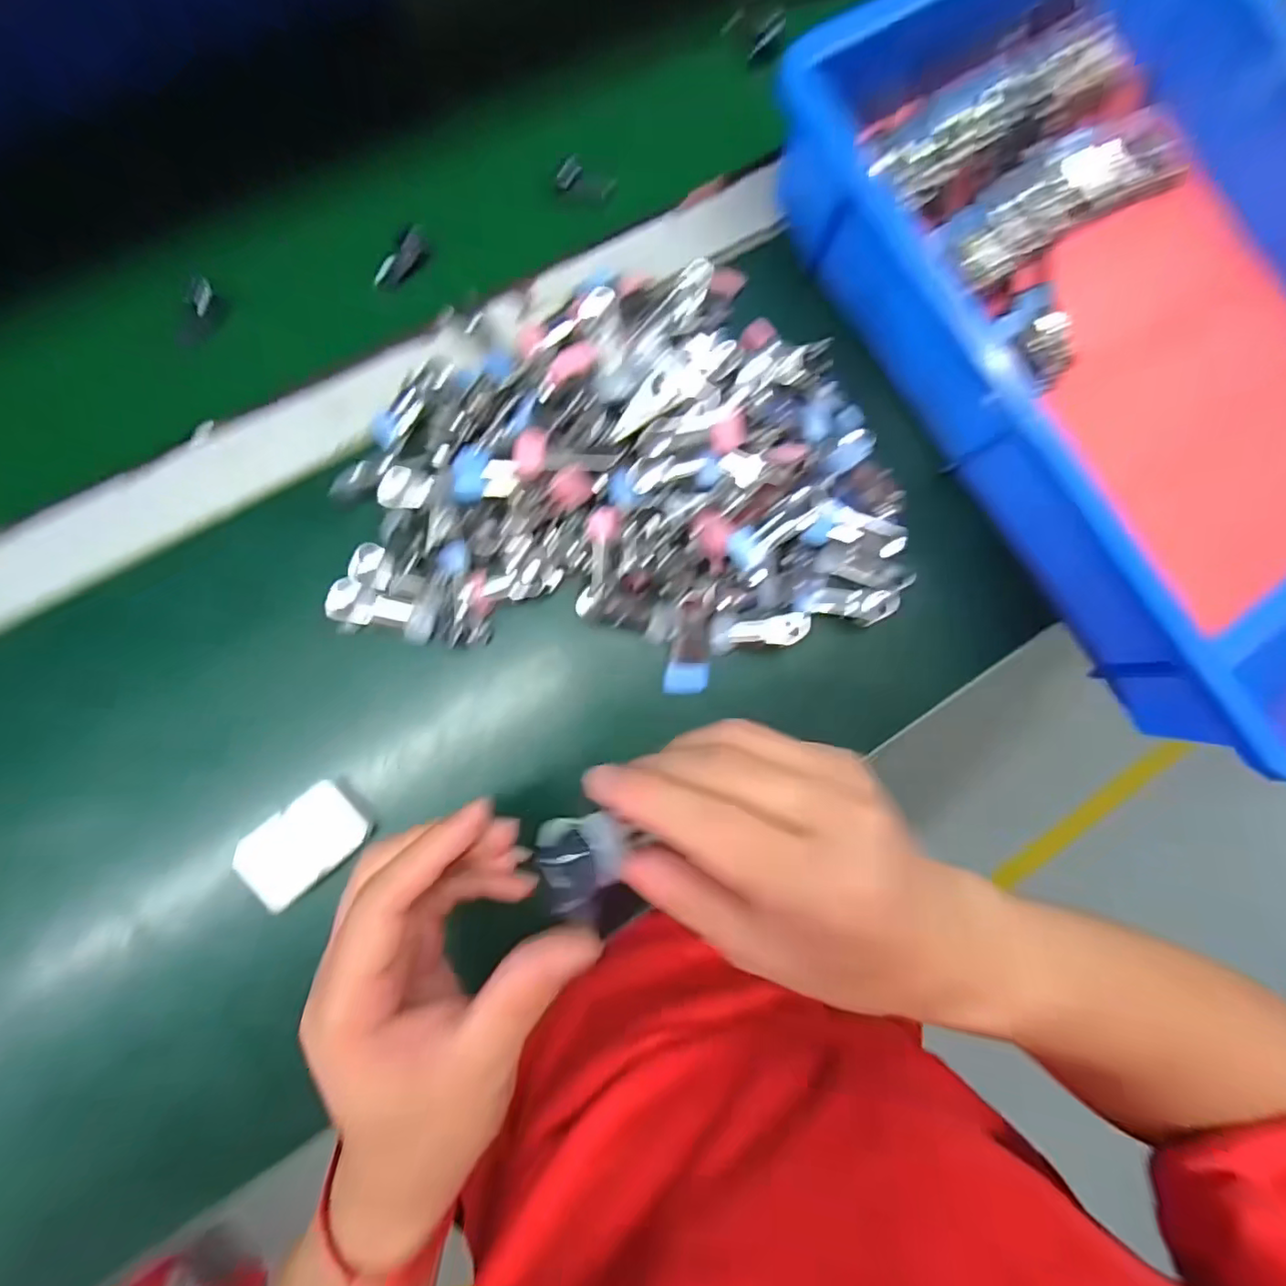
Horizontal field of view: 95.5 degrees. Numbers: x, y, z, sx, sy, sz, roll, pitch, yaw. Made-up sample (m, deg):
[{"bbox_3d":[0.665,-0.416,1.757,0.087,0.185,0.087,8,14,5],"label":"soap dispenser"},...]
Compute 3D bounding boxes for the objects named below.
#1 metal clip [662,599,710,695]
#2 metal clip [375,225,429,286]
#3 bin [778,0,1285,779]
[{"bbox_3d":[0.026,0.002,0.327,0.024,0.013,0.053,4,106,-5],"label":"metal clip"},{"bbox_3d":[-0.138,-0.221,0.336,0.009,0.015,0.039,44,95,1],"label":"metal clip"},{"bbox_3d":[0.314,-0.190,0.351,0.307,0.082,0.436,-31,87,-8],"label":"bin"}]

